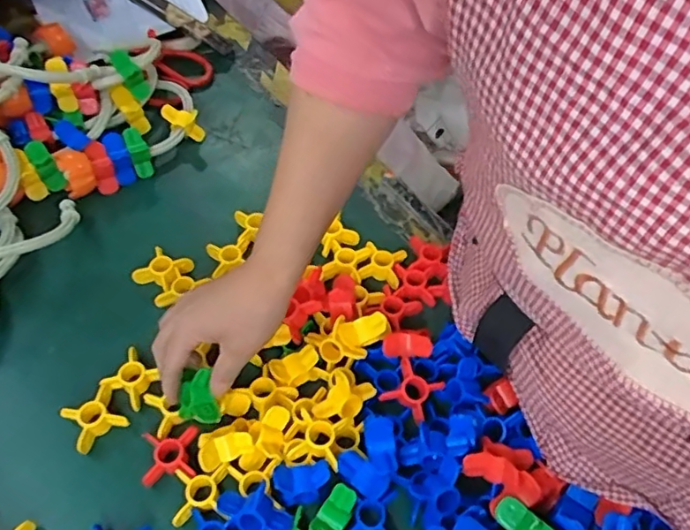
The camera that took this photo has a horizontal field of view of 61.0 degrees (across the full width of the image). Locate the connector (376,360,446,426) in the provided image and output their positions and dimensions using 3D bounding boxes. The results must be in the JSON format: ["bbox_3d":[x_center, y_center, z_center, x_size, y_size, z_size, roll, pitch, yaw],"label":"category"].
[{"bbox_3d":[0.055,0.102,0.482,0.041,0.022,0.042,29,60,19],"label":"connector"}]

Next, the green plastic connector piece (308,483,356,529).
[{"bbox_3d":[-0.009,0.181,0.424,0.021,0.019,0.041,24,58,17],"label":"green plastic connector piece"}]

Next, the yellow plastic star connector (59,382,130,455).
[{"bbox_3d":[-0.204,0.125,0.478,0.042,0.015,0.039,-33,61,-21],"label":"yellow plastic star connector"}]

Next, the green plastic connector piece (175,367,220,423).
[{"bbox_3d":[-0.112,0.102,0.455,0.035,0.034,0.031,21,57,15],"label":"green plastic connector piece"}]

